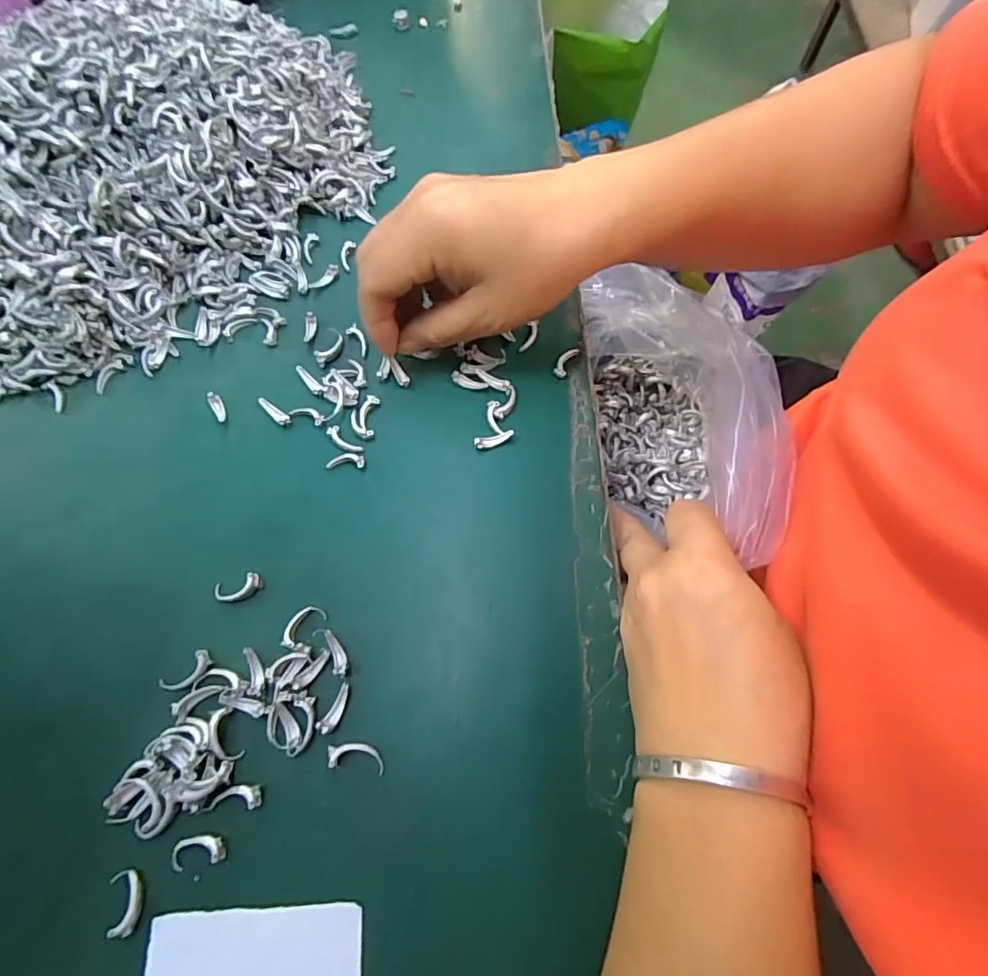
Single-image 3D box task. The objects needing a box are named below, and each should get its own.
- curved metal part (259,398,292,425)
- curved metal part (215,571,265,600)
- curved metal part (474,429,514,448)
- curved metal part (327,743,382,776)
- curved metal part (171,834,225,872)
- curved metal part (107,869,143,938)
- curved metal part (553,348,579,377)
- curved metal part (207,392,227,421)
[{"bbox_3d":[-0.115,-0.040,0.275,0.021,0.005,0.006,39,73,14],"label":"curved metal part"},{"bbox_3d":[-0.117,0.045,0.240,0.021,0.004,0.010,-17,70,-7],"label":"curved metal part"},{"bbox_3d":[0.000,-0.025,0.267,0.020,0.005,0.006,-13,69,-5],"label":"curved metal part"},{"bbox_3d":[-0.056,0.109,0.213,0.023,0.004,0.010,8,69,3],"label":"curved metal part"},{"bbox_3d":[-0.114,0.139,0.200,0.021,0.005,0.011,-13,69,-5],"label":"curved metal part"},{"bbox_3d":[-0.136,0.153,0.194,0.010,0.004,0.020,-14,57,-6],"label":"curved metal part"},{"bbox_3d":[0.039,-0.069,0.285,0.007,0.004,0.020,26,71,10],"label":"curved metal part"},{"bbox_3d":[-0.146,-0.043,0.276,0.006,0.004,0.019,-32,72,-12],"label":"curved metal part"}]

